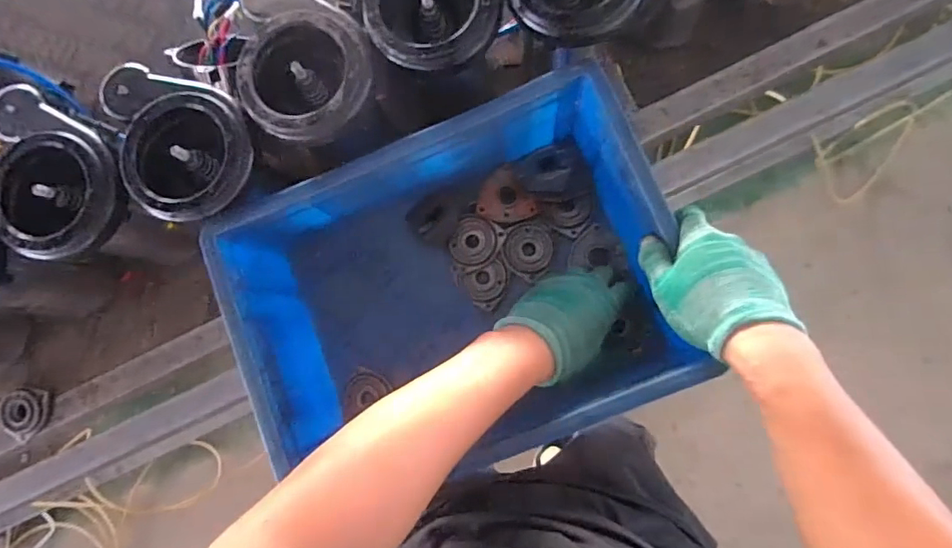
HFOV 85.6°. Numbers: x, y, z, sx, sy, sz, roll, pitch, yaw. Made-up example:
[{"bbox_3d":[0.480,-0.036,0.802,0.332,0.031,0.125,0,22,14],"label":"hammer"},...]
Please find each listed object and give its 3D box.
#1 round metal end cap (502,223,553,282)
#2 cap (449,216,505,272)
[{"bbox_3d":[0.059,-0.025,0.581,0.053,0.020,0.063,-3,84,6],"label":"round metal end cap"},{"bbox_3d":[-0.003,-0.035,0.577,0.056,0.014,0.057,-1,84,6],"label":"cap"}]

